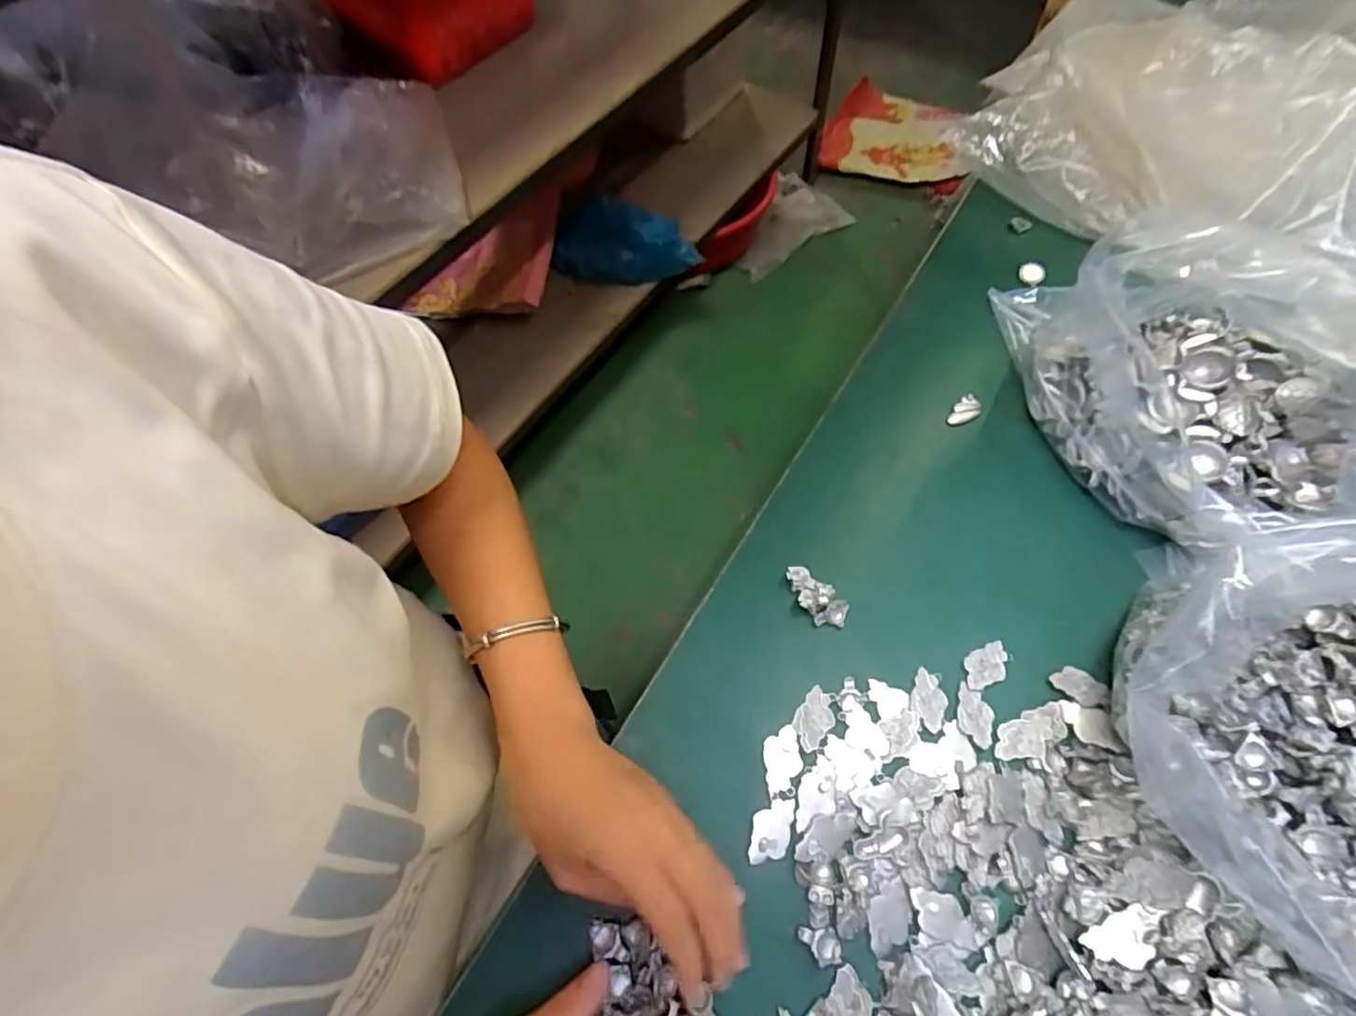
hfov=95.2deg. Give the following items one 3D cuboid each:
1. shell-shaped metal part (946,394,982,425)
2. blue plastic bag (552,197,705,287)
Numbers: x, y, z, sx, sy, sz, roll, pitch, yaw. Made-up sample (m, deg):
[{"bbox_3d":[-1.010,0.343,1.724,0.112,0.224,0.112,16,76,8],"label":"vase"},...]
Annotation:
[{"bbox_3d":[0.226,-0.076,0.487,0.031,0.010,0.016,-34,65,-16],"label":"shell-shaped metal part"},{"bbox_3d":[-0.105,-0.515,1.213,0.292,0.173,0.083,1,61,2],"label":"blue plastic bag"}]

